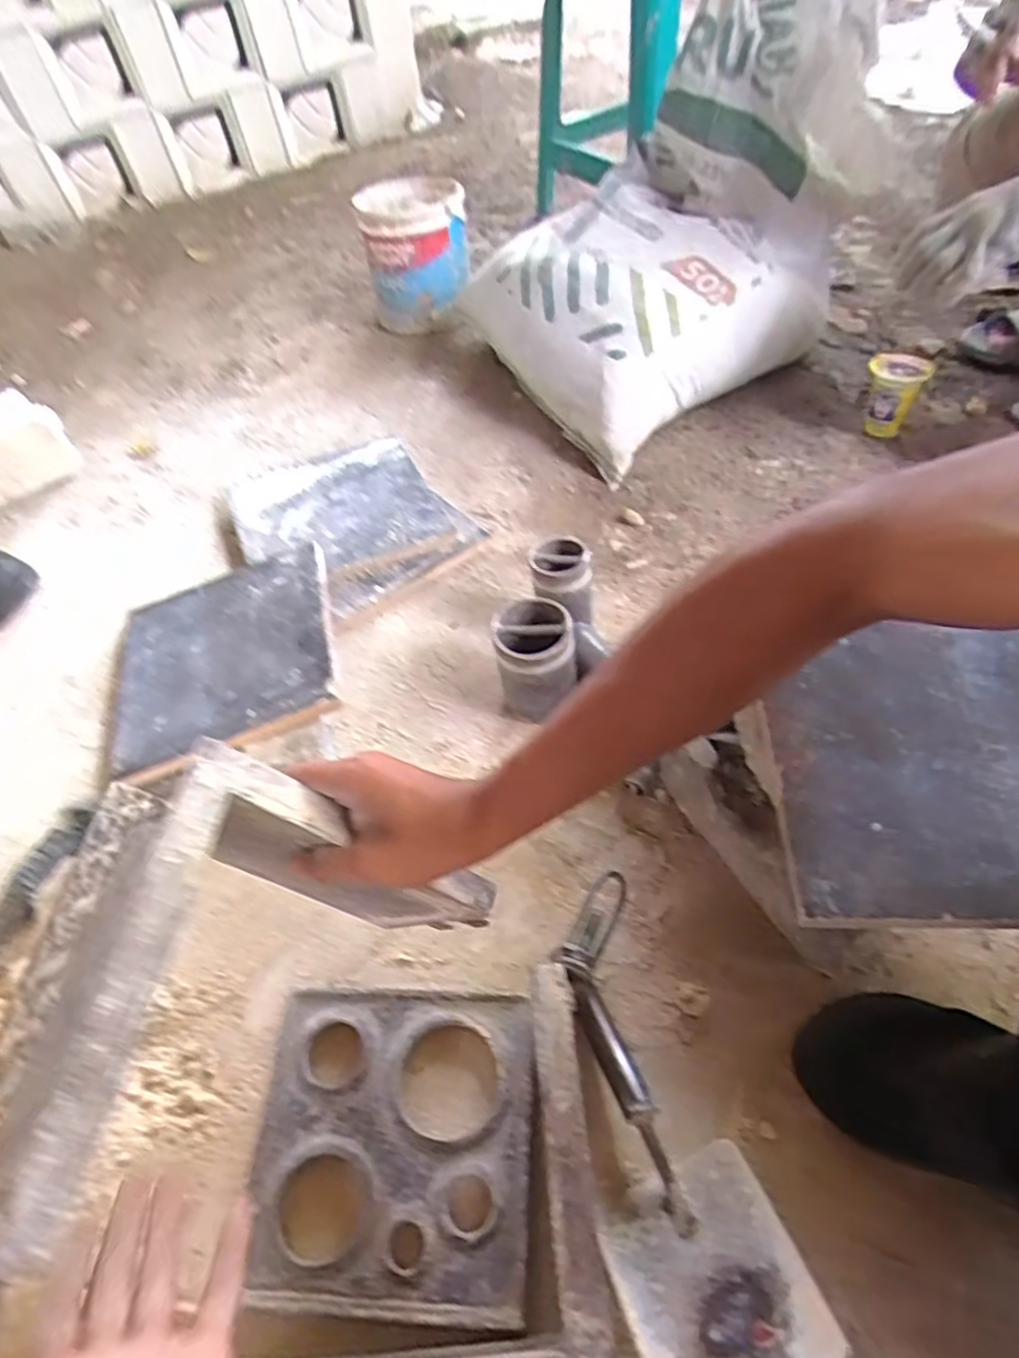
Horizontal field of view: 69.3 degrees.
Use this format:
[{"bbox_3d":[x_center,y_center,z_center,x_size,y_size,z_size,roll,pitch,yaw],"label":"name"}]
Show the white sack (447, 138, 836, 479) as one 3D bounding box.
[{"bbox_3d":[0.192,-0.559,1.075,0.436,0.241,0.342,-36,53,-19],"label":"white sack"}]

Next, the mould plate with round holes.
[{"bbox_3d":[-0.084,0.334,0.537,0.193,0.024,0.199,-2,53,4],"label":"mould plate with round holes"}]

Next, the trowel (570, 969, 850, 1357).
[{"bbox_3d":[0.100,0.321,0.493,0.110,0.070,0.245,-19,54,-9],"label":"trowel"}]

